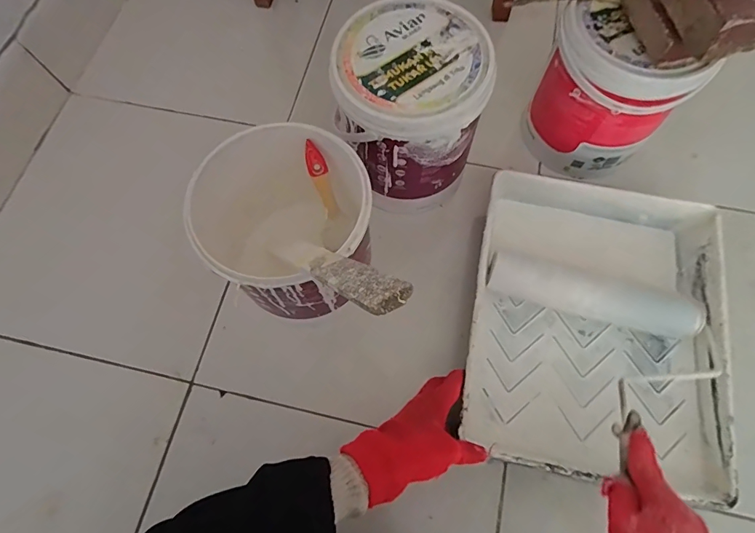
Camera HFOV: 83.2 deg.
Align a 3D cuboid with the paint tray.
[{"bbox_3d":[0.257,0.065,0.522,0.280,0.074,0.352,12,71,6],"label":"paint tray"}]

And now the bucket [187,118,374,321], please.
[{"bbox_3d":[-0.096,-0.038,0.510,0.177,0.204,0.179,0,71,1],"label":"bucket"}]

